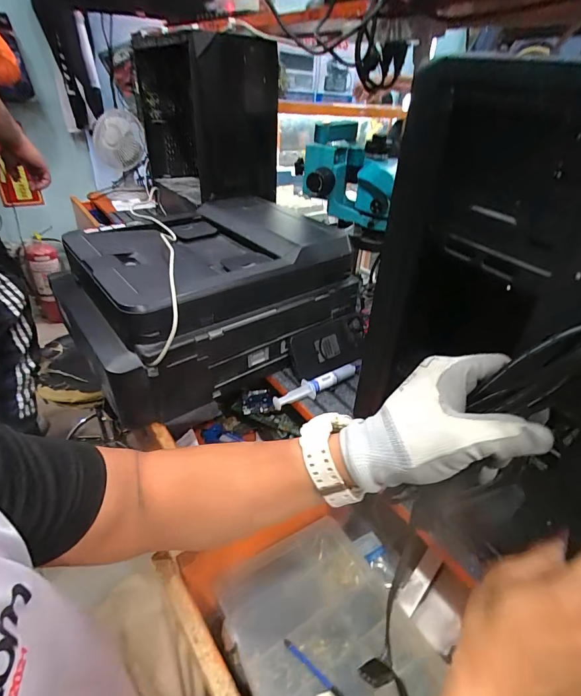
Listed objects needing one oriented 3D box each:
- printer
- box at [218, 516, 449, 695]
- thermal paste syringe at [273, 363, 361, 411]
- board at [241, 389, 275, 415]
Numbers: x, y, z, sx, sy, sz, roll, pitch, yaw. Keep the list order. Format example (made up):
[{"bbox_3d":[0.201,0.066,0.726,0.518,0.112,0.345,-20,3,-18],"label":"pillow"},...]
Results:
[{"bbox_3d":[-0.134,-0.102,0.650,0.423,0.172,0.389,-20,41,-31],"label":"printer"},{"bbox_3d":[0.043,0.326,0.419,0.187,0.038,0.225,-18,40,-28],"label":"box"},{"bbox_3d":[0.046,0.056,0.590,0.168,0.020,0.024,-21,42,-32],"label":"thermal paste syringe"},{"bbox_3d":[-0.059,0.096,0.675,0.054,0.015,0.058,0,35,-6],"label":"board"}]

